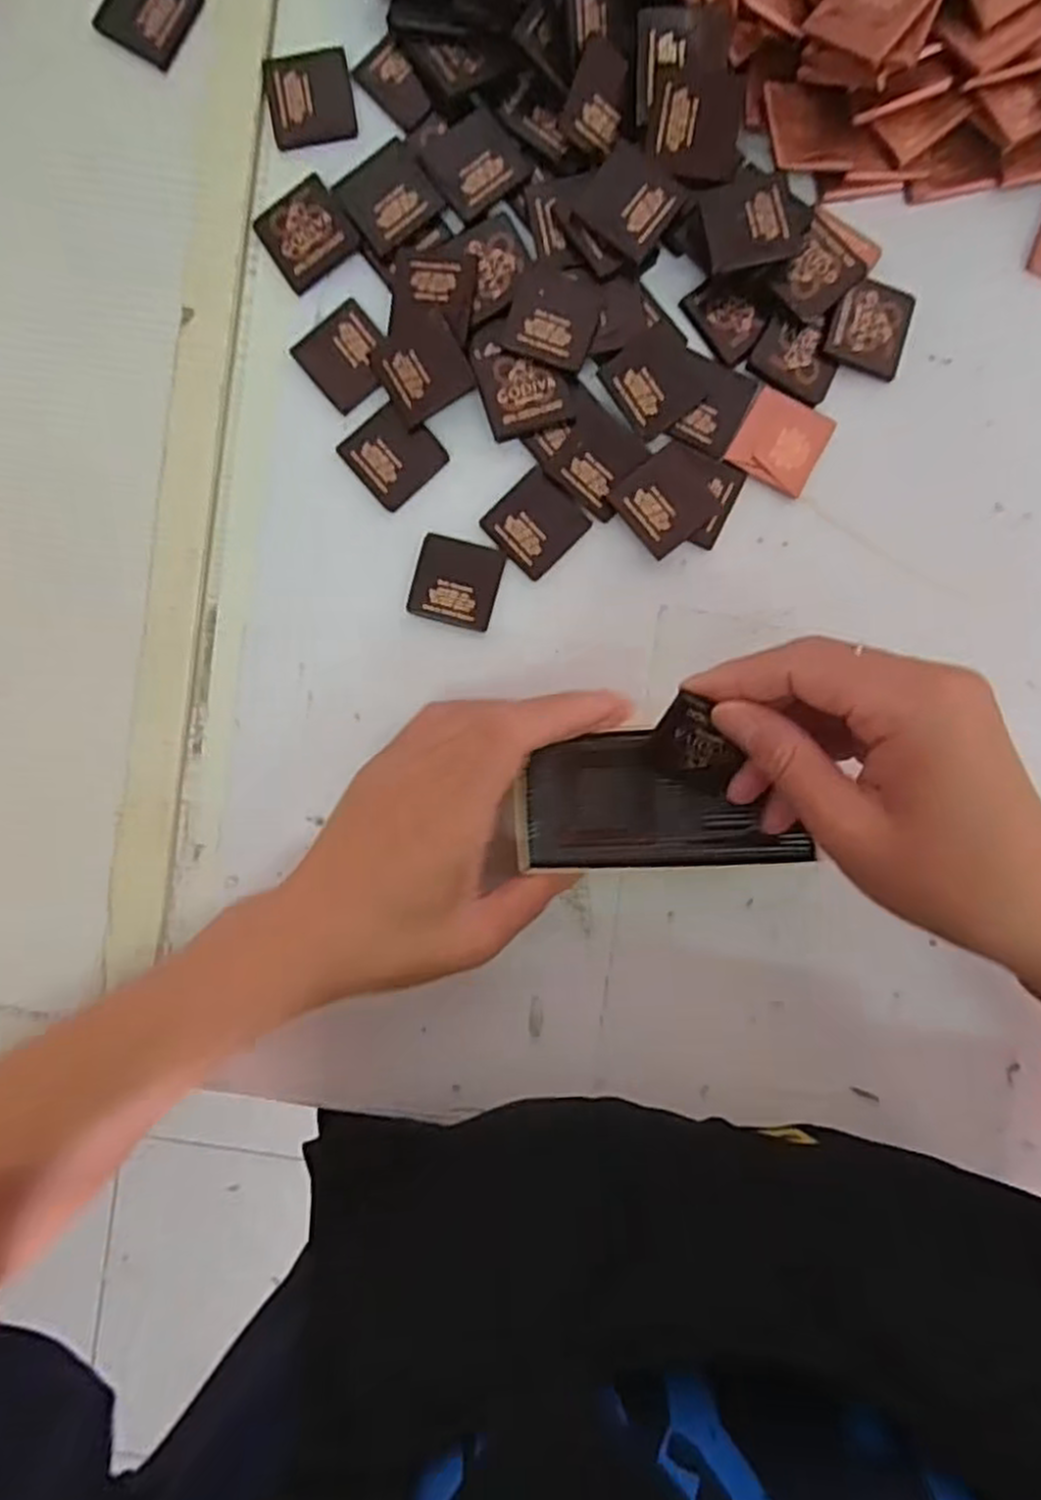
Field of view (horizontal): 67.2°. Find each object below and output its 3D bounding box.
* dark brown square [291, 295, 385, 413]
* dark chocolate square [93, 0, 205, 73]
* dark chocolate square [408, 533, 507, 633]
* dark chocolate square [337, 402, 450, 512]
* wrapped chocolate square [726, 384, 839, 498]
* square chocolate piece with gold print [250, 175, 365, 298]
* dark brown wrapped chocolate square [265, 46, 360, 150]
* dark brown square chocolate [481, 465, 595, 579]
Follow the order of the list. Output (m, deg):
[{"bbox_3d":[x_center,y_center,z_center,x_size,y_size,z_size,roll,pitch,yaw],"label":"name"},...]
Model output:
[{"bbox_3d":[-0.071,-0.161,0.320,0.033,0.005,0.037,-39,92,3],"label":"dark brown square"},{"bbox_3d":[-0.148,-0.296,0.313,0.034,0.004,0.034,29,93,-1],"label":"dark chocolate square"},{"bbox_3d":[-0.026,-0.069,0.323,0.035,0.004,0.034,15,93,0],"label":"dark chocolate square"},{"bbox_3d":[-0.052,-0.121,0.320,0.034,0.004,0.035,-43,91,3],"label":"dark chocolate square"},{"bbox_3d":[0.106,-0.126,0.319,0.033,0.004,0.034,28,93,0],"label":"wrapped chocolate square"},{"bbox_3d":[-0.087,-0.210,0.319,0.033,0.006,0.034,-33,92,3],"label":"square chocolate piece with gold print"},{"bbox_3d":[-0.084,-0.262,0.315,0.033,0.004,0.034,-8,93,1],"label":"dark brown wrapped chocolate square"},{"bbox_3d":[0.007,-0.093,0.321,0.034,0.004,0.034,45,93,-1],"label":"dark brown square chocolate"}]

